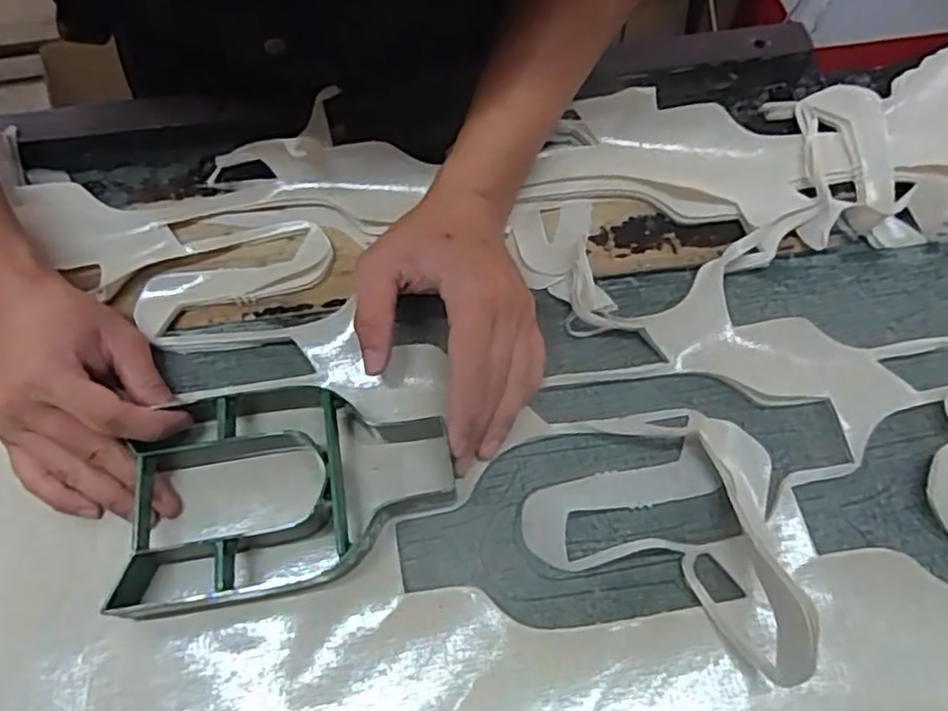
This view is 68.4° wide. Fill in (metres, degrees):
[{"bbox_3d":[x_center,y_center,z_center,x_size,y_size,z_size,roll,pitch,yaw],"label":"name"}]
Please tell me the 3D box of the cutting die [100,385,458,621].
[{"bbox_3d":[-0.106,0.070,0.382,0.183,0.040,0.114,-10,74,-1],"label":"cutting die"}]

